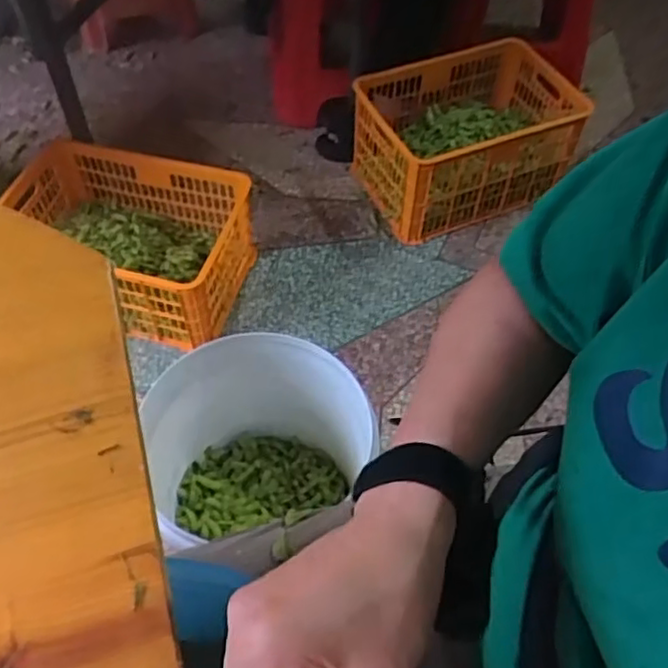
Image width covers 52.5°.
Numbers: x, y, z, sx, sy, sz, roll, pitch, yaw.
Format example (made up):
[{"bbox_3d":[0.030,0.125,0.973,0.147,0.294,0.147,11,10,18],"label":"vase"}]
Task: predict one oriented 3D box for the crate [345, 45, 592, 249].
[{"bbox_3d":[0.307,-0.445,1.533,0.477,0.232,0.302,-21,58,-16],"label":"crate"}]

